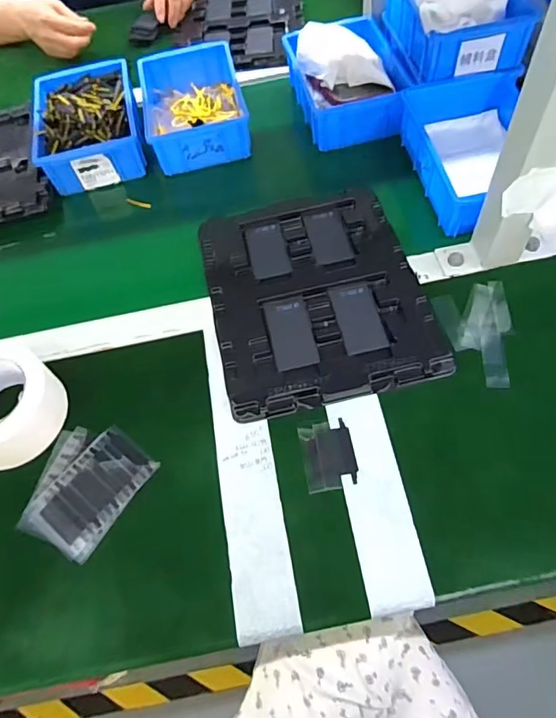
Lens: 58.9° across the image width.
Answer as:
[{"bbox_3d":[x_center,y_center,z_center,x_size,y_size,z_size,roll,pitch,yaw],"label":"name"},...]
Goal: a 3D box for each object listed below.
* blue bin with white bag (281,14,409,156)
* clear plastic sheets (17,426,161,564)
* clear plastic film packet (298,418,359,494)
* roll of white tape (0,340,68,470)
[{"bbox_3d":[0.095,-0.392,0.697,0.145,0.079,0.224,-11,59,0],"label":"blue bin with white bag"},{"bbox_3d":[-0.183,0.118,0.463,0.100,0.006,0.111,28,66,20],"label":"clear plastic sheets"},{"bbox_3d":[0.047,0.089,0.455,0.047,0.004,0.063,-10,59,0],"label":"clear plastic film packet"},{"bbox_3d":[-0.274,0.044,0.482,0.119,0.052,0.112,-3,60,5],"label":"roll of white tape"}]

